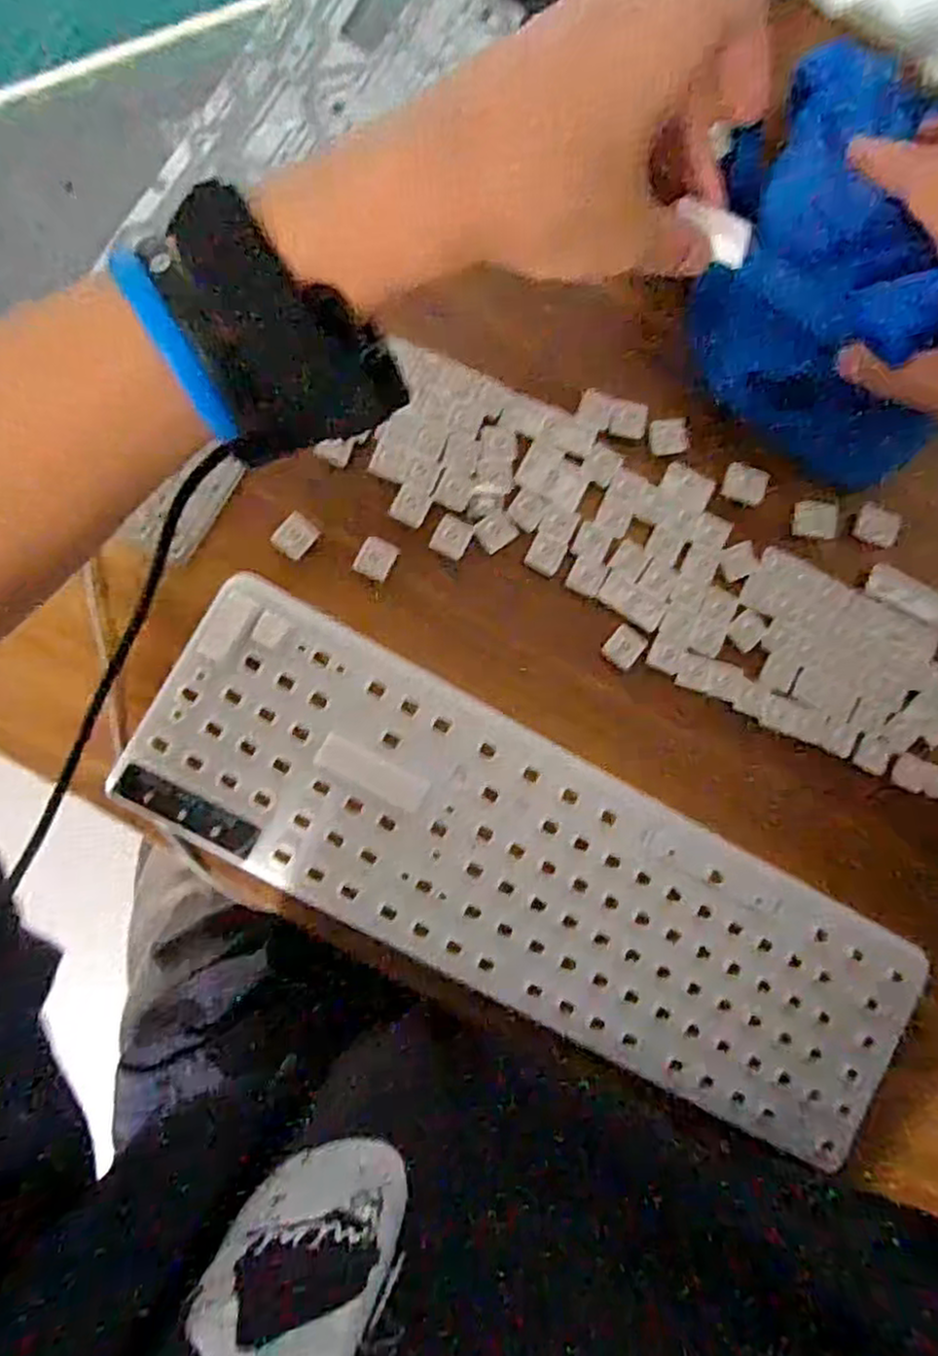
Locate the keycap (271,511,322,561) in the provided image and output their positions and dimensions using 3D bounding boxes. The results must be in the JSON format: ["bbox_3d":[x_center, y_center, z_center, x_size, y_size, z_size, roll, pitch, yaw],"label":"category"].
[{"bbox_3d":[-0.089,-0.073,0.361,0.017,0.005,0.021,39,84,-3],"label":"keycap"}]

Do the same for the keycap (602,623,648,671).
[{"bbox_3d":[0.084,-0.017,0.376,0.019,0.004,0.021,37,84,-3],"label":"keycap"}]

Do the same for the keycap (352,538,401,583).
[{"bbox_3d":[-0.048,-0.062,0.366,0.018,0.004,0.021,29,85,-4],"label":"keycap"}]

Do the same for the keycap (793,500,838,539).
[{"bbox_3d":[0.193,-0.088,0.391,0.025,0.006,0.019,8,86,-5],"label":"keycap"}]

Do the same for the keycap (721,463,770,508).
[{"bbox_3d":[0.153,-0.107,0.388,0.024,0.004,0.021,18,86,-5],"label":"keycap"}]

